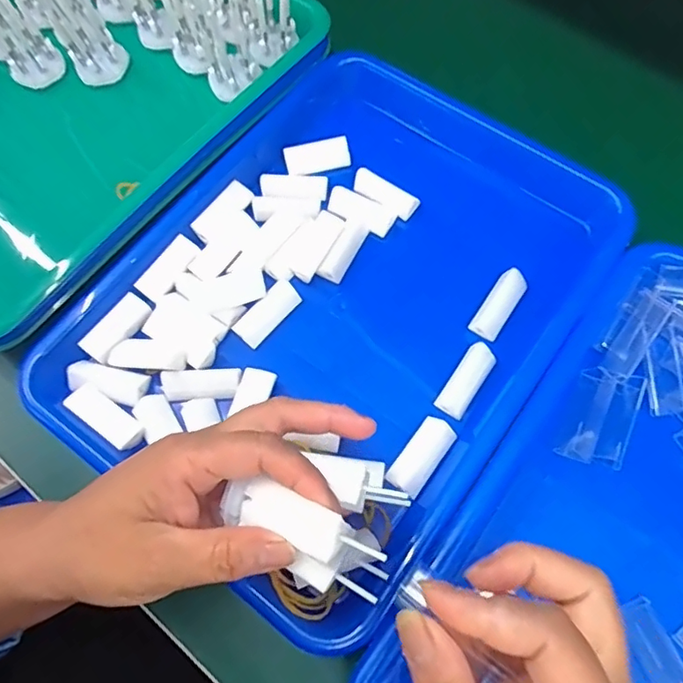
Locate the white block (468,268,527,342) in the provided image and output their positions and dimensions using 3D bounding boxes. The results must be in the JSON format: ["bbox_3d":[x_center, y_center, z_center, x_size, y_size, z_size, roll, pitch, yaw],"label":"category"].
[{"bbox_3d":[0.101,-0.024,0.341,0.019,0.012,0.047,33,73,13],"label":"white block"}]

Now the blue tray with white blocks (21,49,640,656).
[{"bbox_3d":[0.003,-0.028,0.348,0.247,0.041,0.333,35,73,14],"label":"blue tray with white blocks"}]

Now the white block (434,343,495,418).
[{"bbox_3d":[0.076,0.024,0.324,0.018,0.010,0.046,33,73,13],"label":"white block"}]

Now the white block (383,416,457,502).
[{"bbox_3d":[0.046,0.065,0.306,0.021,0.008,0.047,36,73,14],"label":"white block"}]

